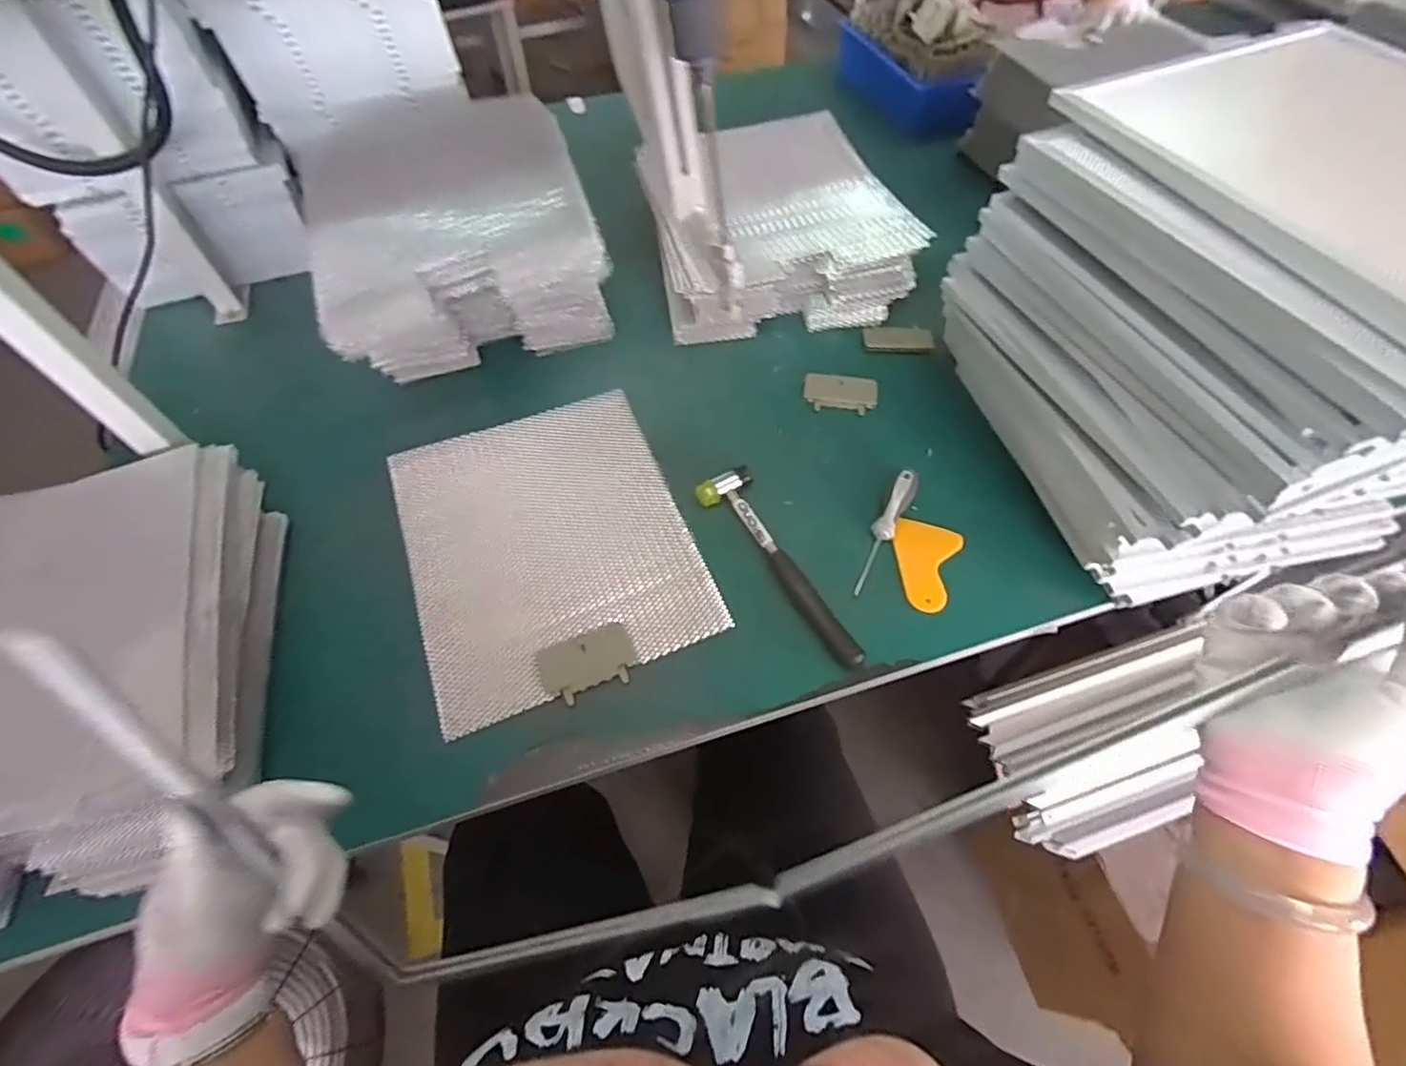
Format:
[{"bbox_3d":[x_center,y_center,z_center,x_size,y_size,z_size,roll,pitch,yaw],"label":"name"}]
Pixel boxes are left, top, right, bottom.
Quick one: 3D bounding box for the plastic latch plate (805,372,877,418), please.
[{"bbox_3d":[0.167,-0.172,0.759,0.088,0.004,0.056,9,58,7],"label":"plastic latch plate"}]

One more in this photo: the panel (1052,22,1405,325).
[{"bbox_3d":[0.477,-0.258,0.428,0.291,0.023,0.334,-20,59,-11],"label":"panel"}]

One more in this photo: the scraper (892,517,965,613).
[{"bbox_3d":[0.221,0.031,0.632,0.065,0.008,0.097,17,60,12],"label":"scraper"}]

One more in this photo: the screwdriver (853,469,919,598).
[{"bbox_3d":[0.185,-0.002,0.640,0.026,0.031,0.149,24,61,16],"label":"screwdriver"}]

